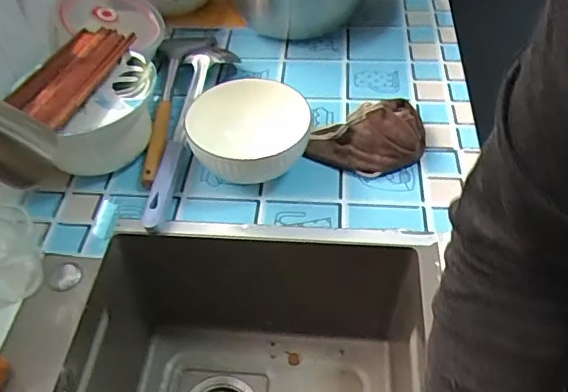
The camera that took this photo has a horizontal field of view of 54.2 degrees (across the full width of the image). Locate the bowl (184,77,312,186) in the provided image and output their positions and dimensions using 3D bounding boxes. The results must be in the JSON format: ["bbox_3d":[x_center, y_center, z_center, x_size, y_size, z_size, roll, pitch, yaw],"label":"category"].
[{"bbox_3d":[-0.042,-0.069,0.681,0.142,0.100,0.133,-2,48,2],"label":"bowl"}]

